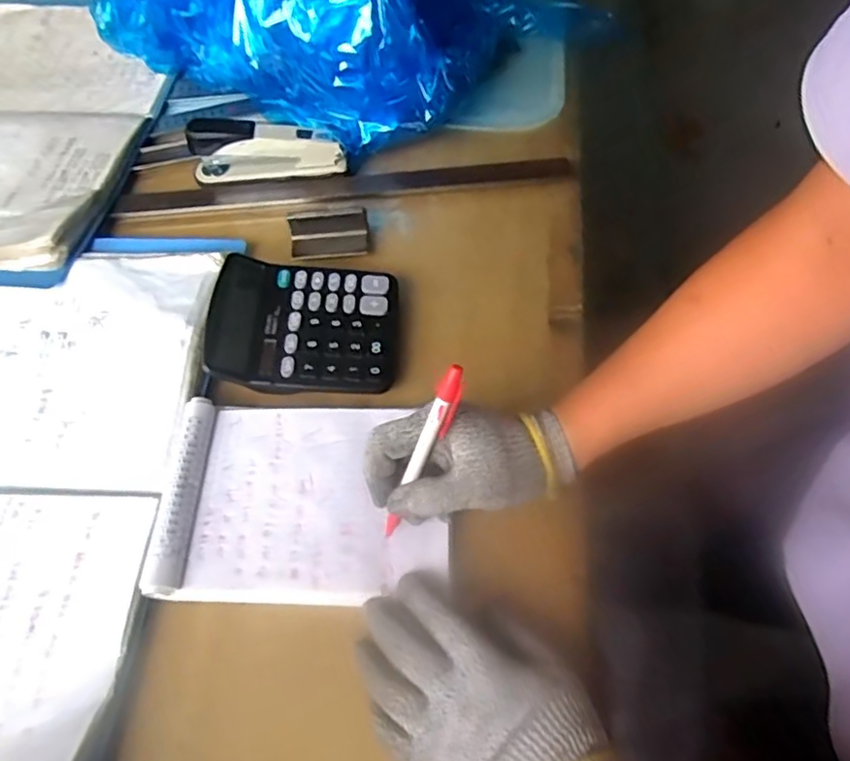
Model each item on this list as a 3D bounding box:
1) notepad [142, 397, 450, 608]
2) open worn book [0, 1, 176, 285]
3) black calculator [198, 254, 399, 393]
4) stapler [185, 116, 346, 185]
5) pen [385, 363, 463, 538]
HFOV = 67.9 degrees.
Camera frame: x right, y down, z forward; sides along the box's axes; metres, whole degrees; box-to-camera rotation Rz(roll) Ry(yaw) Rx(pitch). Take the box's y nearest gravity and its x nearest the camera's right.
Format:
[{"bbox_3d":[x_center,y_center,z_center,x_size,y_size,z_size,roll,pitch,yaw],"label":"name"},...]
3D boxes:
[{"bbox_3d":[-0.087,0.081,0.446,0.201,0.016,0.141,1,60,3],"label":"notepad"},{"bbox_3d":[-0.453,-0.284,0.674,0.334,0.042,0.450,6,62,7],"label":"open worn book"},{"bbox_3d":[-0.098,-0.043,0.509,0.150,0.030,0.119,0,60,2],"label":"black calculator"},{"bbox_3d":[-0.150,-0.219,0.599,0.143,0.054,0.030,-3,60,1],"label":"stapler"},{"bbox_3d":[-0.002,0.044,0.386,0.014,0.124,0.008,31,27,18],"label":"pen"}]

